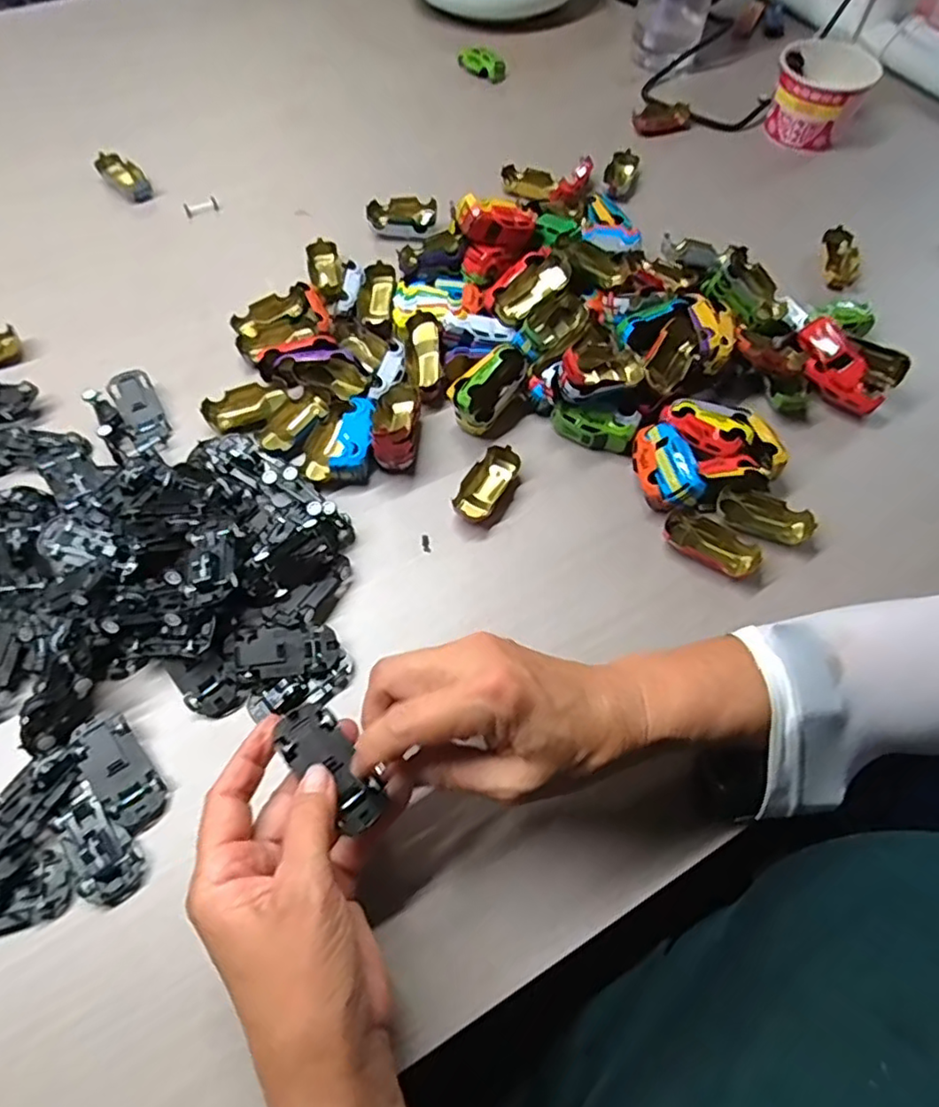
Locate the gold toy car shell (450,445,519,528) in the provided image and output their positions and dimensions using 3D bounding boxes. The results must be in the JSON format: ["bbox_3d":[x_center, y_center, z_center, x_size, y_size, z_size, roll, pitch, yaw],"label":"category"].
[{"bbox_3d":[0.014,-0.048,0.453,0.036,0.015,0.062,24,63,12],"label":"gold toy car shell"}]

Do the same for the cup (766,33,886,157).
[{"bbox_3d":[0.345,-0.451,0.631,0.087,0.088,0.080,1,60,-1],"label":"cup"}]

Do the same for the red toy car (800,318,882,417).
[{"bbox_3d":[0.283,-0.144,0.483,0.037,0.028,0.082,-21,78,-13],"label":"red toy car"}]

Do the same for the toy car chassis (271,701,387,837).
[{"bbox_3d":[-0.068,0.102,0.305,0.028,0.008,0.063,-38,81,-20],"label":"toy car chassis"}]

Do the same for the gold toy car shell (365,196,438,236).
[{"bbox_3d":[-0.063,-0.313,0.591,0.065,0.026,0.031,6,60,2],"label":"gold toy car shell"}]

